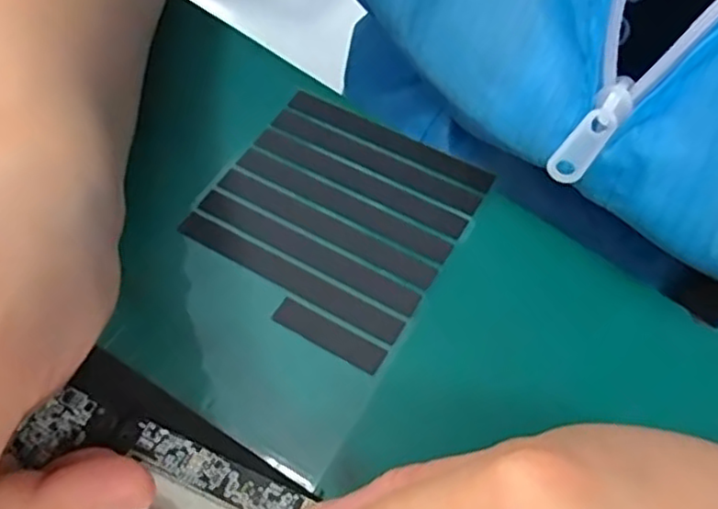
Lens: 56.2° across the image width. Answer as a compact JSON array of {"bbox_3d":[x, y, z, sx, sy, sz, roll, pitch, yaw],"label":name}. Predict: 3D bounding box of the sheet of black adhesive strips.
[{"bbox_3d":[-0.020,0.000,0.244,0.091,0.007,0.132,26,63,16],"label":"sheet of black adhesive strips"}]

